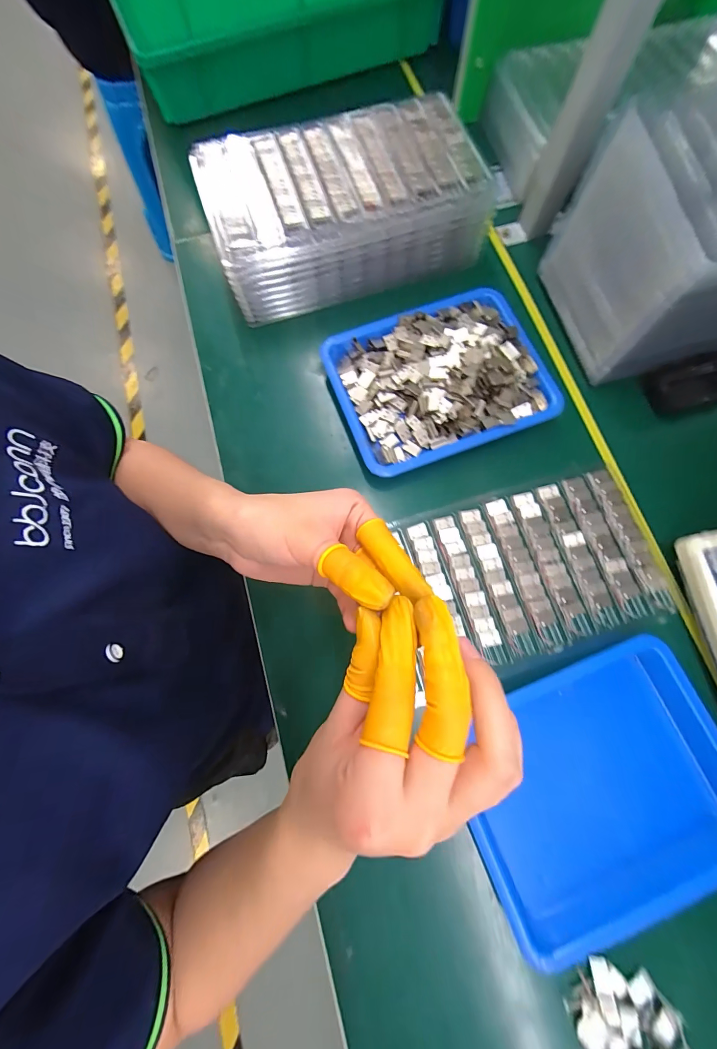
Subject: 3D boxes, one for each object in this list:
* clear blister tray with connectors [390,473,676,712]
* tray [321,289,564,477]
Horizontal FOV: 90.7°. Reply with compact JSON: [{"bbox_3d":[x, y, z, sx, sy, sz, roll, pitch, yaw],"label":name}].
[{"bbox_3d":[0.166,0.039,0.341,0.220,0.007,0.151,-15,75,-3],"label":"clear blister tray with connectors"},{"bbox_3d":[0.086,-0.156,0.381,0.213,0.039,0.172,-20,76,-4],"label":"tray"}]

